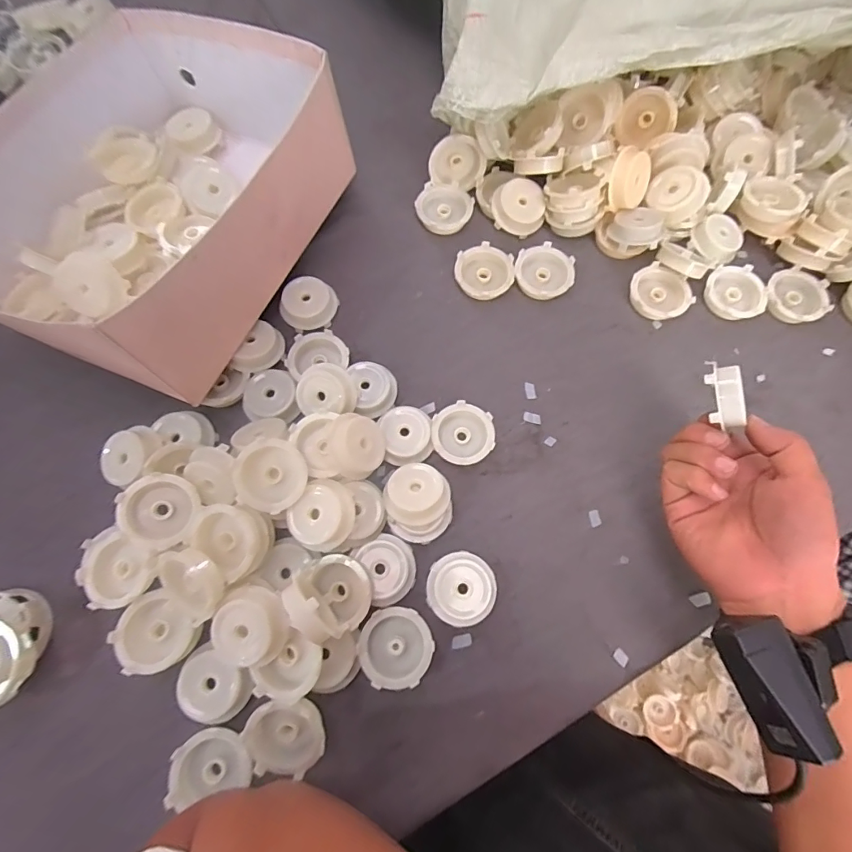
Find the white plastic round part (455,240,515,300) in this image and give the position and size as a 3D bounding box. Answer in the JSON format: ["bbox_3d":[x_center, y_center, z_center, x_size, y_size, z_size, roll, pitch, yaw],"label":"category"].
[{"bbox_3d":[0.058,-0.151,0.440,0.056,0.020,0.060,0,72,-1],"label":"white plastic round part"}]

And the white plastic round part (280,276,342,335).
[{"bbox_3d":[-0.111,-0.117,0.419,0.045,0.020,0.049,0,72,-1],"label":"white plastic round part"}]

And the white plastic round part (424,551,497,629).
[{"bbox_3d":[0.028,0.128,0.346,0.052,0.022,0.054,0,72,-1],"label":"white plastic round part"}]

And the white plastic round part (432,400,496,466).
[{"bbox_3d":[0.032,0.008,0.388,0.052,0.018,0.053,0,72,-1],"label":"white plastic round part"}]

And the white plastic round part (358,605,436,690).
[{"bbox_3d":[-0.022,0.167,0.333,0.053,0.018,0.054,0,72,-1],"label":"white plastic round part"}]

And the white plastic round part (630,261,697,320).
[{"bbox_3d":[0.230,-0.130,0.436,0.058,0.016,0.055,0,72,-1],"label":"white plastic round part"}]

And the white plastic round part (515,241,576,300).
[{"bbox_3d":[0.117,-0.152,0.439,0.057,0.017,0.055,0,72,-1],"label":"white plastic round part"}]

